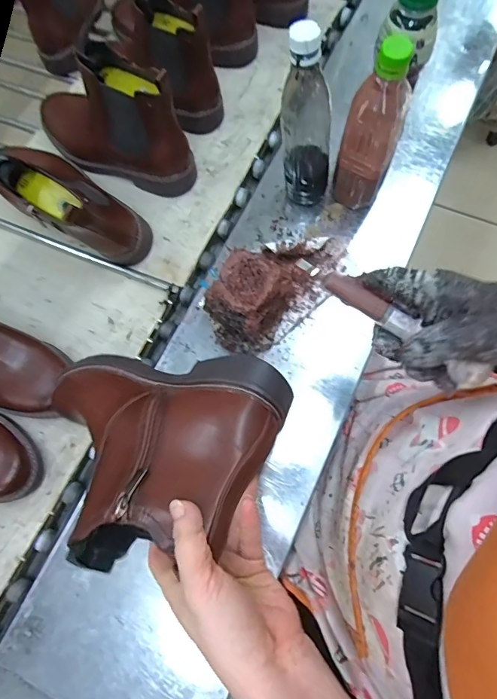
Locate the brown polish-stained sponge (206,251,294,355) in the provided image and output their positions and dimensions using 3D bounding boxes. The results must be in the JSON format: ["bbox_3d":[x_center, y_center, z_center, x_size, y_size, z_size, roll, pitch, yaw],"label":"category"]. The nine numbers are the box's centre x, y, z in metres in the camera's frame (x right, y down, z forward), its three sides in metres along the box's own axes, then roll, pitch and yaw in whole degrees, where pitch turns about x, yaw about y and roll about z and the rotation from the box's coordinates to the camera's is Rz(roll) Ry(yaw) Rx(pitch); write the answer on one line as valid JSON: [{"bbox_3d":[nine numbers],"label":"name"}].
[{"bbox_3d":[-0.003,-0.051,0.498,0.084,0.091,0.092,28,76,10],"label":"brown polish-stained sponge"}]

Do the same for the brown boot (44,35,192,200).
[{"bbox_3d":[-0.210,-0.324,0.586,0.280,0.163,0.090,33,77,11],"label":"brown boot"}]

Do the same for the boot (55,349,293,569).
[{"bbox_3d":[-0.090,0.096,0.380,0.260,0.093,0.190,-9,43,19],"label":"boot"}]

